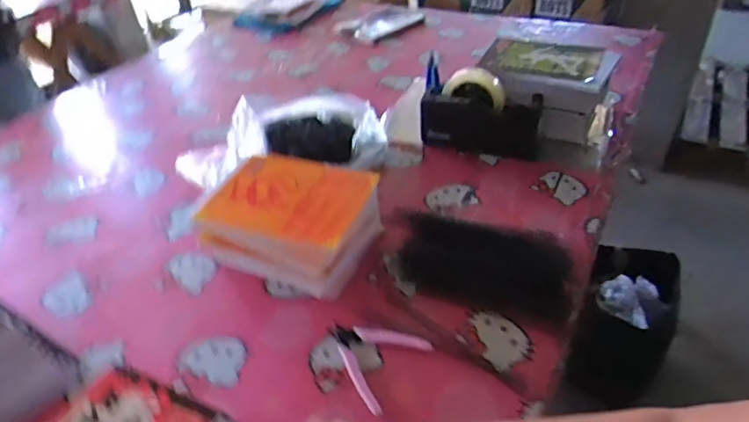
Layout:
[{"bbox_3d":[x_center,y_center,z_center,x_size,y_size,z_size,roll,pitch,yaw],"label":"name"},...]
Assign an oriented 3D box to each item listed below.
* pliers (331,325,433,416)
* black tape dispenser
[{"bbox_3d":[-0.004,0.160,0.577,0.105,0.012,0.097,27,48,34],"label":"pliers"},{"bbox_3d":[0.183,-0.163,0.856,0.191,0.135,0.064,7,40,15],"label":"black tape dispenser"}]

